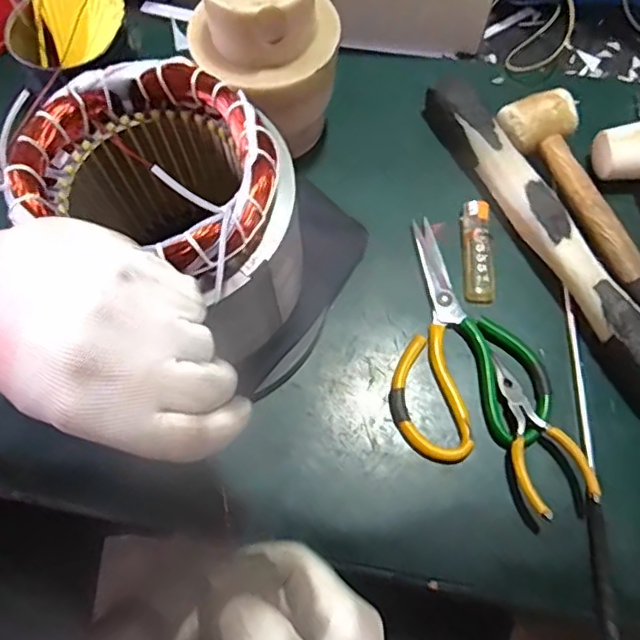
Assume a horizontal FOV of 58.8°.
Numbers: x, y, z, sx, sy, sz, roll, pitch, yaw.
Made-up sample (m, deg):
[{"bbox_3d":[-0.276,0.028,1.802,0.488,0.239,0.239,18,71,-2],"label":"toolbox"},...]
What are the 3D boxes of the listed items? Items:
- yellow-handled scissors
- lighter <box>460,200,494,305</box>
[{"bbox_3d":[0.113,0.011,0.430,0.109,0.014,0.186,3,69,3],"label":"yellow-handled scissors"},{"bbox_3d":[0.126,-0.056,0.457,0.022,0.009,0.087,2,69,2],"label":"lighter"}]

